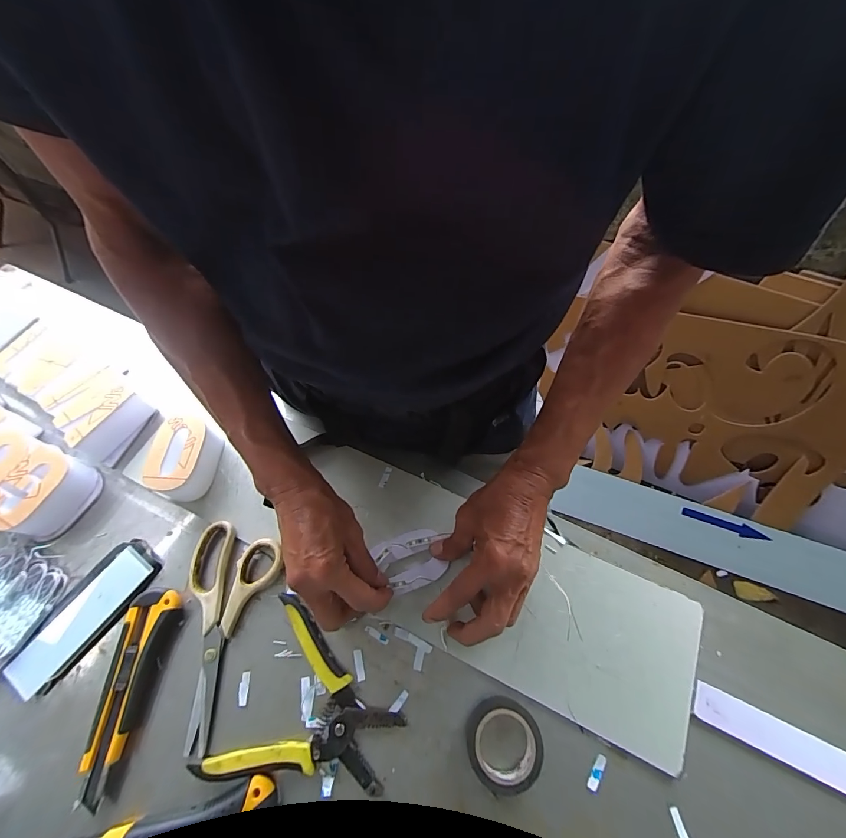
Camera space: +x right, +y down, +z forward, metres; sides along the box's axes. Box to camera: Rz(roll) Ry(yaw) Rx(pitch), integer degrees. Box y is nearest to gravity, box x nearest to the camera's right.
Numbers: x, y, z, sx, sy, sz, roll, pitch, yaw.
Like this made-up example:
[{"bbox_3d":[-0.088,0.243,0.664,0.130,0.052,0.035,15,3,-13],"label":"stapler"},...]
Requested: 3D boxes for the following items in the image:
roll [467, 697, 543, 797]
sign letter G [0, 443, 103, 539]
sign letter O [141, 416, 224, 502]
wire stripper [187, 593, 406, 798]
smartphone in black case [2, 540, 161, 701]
[{"bbox_3d":[0.067,0.266,0.319,0.056,0.021,0.058,-1,63,2],"label":"roll"},{"bbox_3d":[-0.401,0.081,0.417,0.065,0.050,0.085,16,65,10],"label":"sign letter G"},{"bbox_3d":[-0.261,0.043,0.427,0.054,0.048,0.083,3,64,3],"label":"sign letter O"},{"bbox_3d":[-0.094,0.253,0.335,0.144,0.013,0.137,20,66,12],"label":"wire stripper"},{"bbox_3d":[-0.326,0.188,0.376,0.054,0.015,0.143,33,69,17],"label":"smartphone in black case"}]

